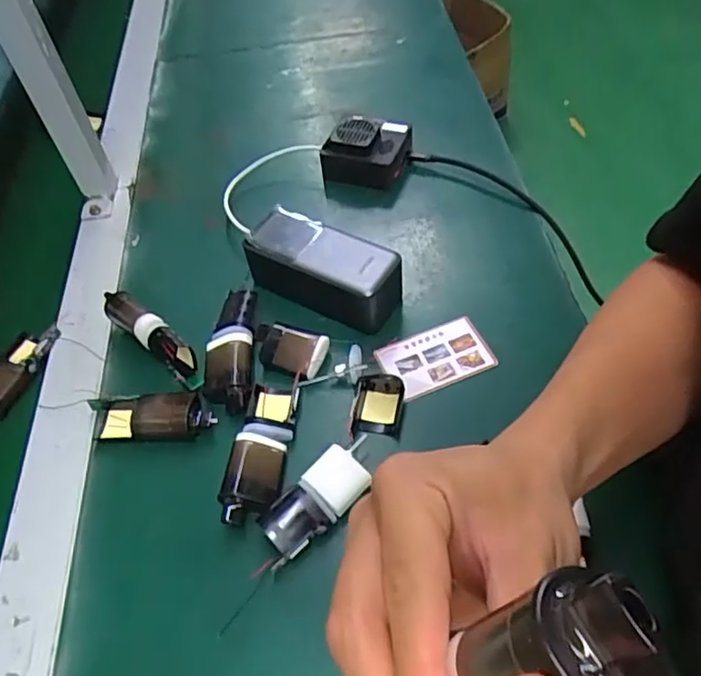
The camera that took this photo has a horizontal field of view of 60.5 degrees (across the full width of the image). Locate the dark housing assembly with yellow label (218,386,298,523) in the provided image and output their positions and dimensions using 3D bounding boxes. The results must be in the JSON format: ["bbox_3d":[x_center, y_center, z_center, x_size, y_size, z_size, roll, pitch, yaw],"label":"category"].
[{"bbox_3d":[-0.063,0.077,0.424,0.038,0.027,0.104,2,54,6],"label":"dark housing assembly with yellow label"}]

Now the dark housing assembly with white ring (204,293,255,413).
[{"bbox_3d":[-0.095,0.007,0.475,0.038,0.027,0.106,-3,53,2],"label":"dark housing assembly with white ring"}]

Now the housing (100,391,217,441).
[{"bbox_3d":[-0.145,0.059,0.448,0.086,0.021,0.038,-3,53,2],"label":"housing"}]

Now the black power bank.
[{"bbox_3d":[-0.023,-0.056,0.500,0.130,0.050,0.060,26,59,21],"label":"black power bank"}]

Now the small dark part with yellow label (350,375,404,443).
[{"bbox_3d":[0.020,0.050,0.439,0.035,0.023,0.040,3,54,7],"label":"small dark part with yellow label"}]

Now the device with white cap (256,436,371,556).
[{"bbox_3d":[-0.019,0.106,0.401,0.084,0.022,0.037,-39,60,-22],"label":"device with white cap"}]

